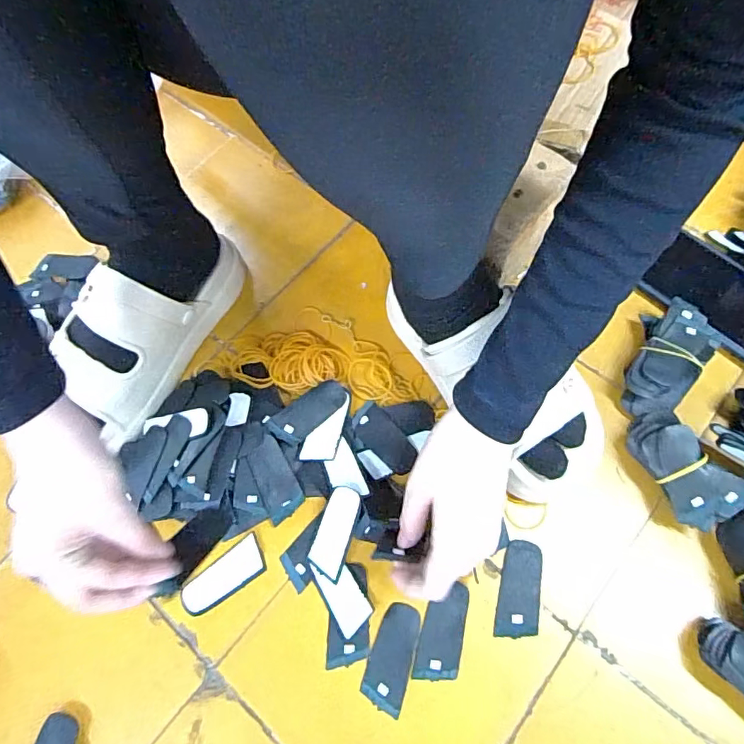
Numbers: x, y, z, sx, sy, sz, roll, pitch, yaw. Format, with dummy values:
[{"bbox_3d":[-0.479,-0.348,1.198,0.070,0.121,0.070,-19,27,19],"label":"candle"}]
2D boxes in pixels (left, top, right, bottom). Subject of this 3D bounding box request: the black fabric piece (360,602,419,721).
[{"bbox_3d":[0.015,0.220,0.393,0.032,0.004,0.073,14,69,9],"label":"black fabric piece"}]

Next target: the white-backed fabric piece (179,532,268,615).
[{"bbox_3d":[-0.122,0.170,0.420,0.072,0.004,0.031,-35,83,-19],"label":"white-backed fabric piece"}]

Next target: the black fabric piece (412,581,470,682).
[{"bbox_3d":[0.055,0.204,0.398,0.034,0.004,0.069,12,68,8],"label":"black fabric piece"}]

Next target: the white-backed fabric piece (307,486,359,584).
[{"bbox_3d":[-0.032,0.133,0.422,0.029,0.004,0.074,16,88,16],"label":"white-backed fabric piece"}]

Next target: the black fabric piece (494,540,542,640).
[{"bbox_3d":[0.119,0.174,0.407,0.033,0.004,0.072,9,68,7],"label":"black fabric piece"}]

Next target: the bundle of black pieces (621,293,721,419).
[{"bbox_3d":[0.264,-0.009,0.455,0.057,0.034,0.108,27,71,13],"label":"bundle of black pieces"}]

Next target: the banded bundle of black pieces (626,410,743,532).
[{"bbox_3d":[0.252,0.079,0.420,0.053,0.042,0.093,-32,69,-10],"label":"banded bundle of black pieces"}]

